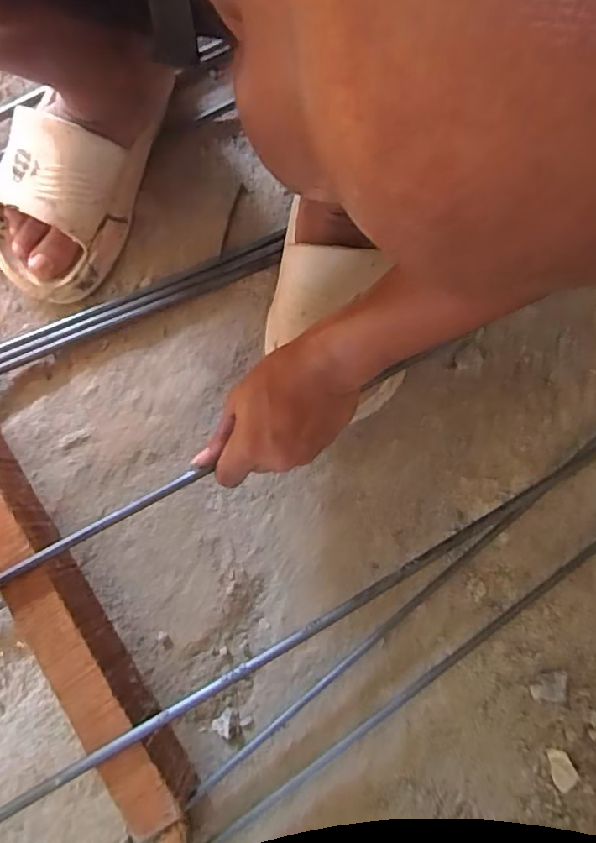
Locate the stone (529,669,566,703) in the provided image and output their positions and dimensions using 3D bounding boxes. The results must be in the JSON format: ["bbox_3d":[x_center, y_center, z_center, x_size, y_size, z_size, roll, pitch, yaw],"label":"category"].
[{"bbox_3d":[0.200,0.211,0.429,0.027,0.008,0.024,4,77,1],"label":"stone"}]

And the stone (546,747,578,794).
[{"bbox_3d":[0.207,0.272,0.422,0.018,0.005,0.031,-14,78,-3],"label":"stone"}]

